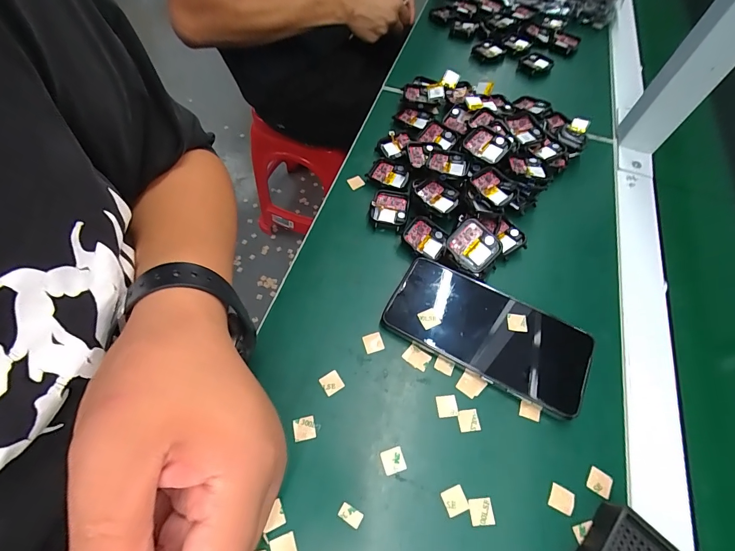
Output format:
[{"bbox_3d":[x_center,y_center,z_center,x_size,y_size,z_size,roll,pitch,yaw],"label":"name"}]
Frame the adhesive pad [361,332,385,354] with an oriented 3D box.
[{"bbox_3d":[0.005,0.056,0.301,0.015,0.004,0.016,-15,62,-11],"label":"adhesive pad"}]

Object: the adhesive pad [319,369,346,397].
[{"bbox_3d":[-0.028,0.084,0.283,0.015,0.004,0.016,-31,66,-19],"label":"adhesive pad"}]

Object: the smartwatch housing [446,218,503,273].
[{"bbox_3d":[0.096,-0.027,0.326,0.044,0.005,0.038,39,103,4],"label":"smartwatch housing"}]

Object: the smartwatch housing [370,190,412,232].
[{"bbox_3d":[0.022,-0.066,0.369,0.036,0.012,0.046,12,60,4],"label":"smartwatch housing"}]

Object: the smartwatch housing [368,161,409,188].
[{"bbox_3d":[0.024,-0.109,0.392,0.041,0.011,0.033,31,63,14],"label":"smartwatch housing"}]

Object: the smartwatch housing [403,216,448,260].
[{"bbox_3d":[0.056,-0.035,0.350,0.040,0.014,0.031,29,63,14],"label":"smartwatch housing"}]

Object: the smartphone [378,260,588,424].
[{"bbox_3d":[0.098,0.045,0.302,0.160,0.009,0.076,26,65,14],"label":"smartphone"}]

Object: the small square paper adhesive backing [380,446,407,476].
[{"bbox_3d":[0.019,0.132,0.257,0.016,0.004,0.016,-16,62,-12],"label":"small square paper adhesive backing"}]

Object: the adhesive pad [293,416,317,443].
[{"bbox_3d":[-0.047,0.113,0.266,0.016,0.004,0.016,-10,61,-8],"label":"adhesive pad"}]

